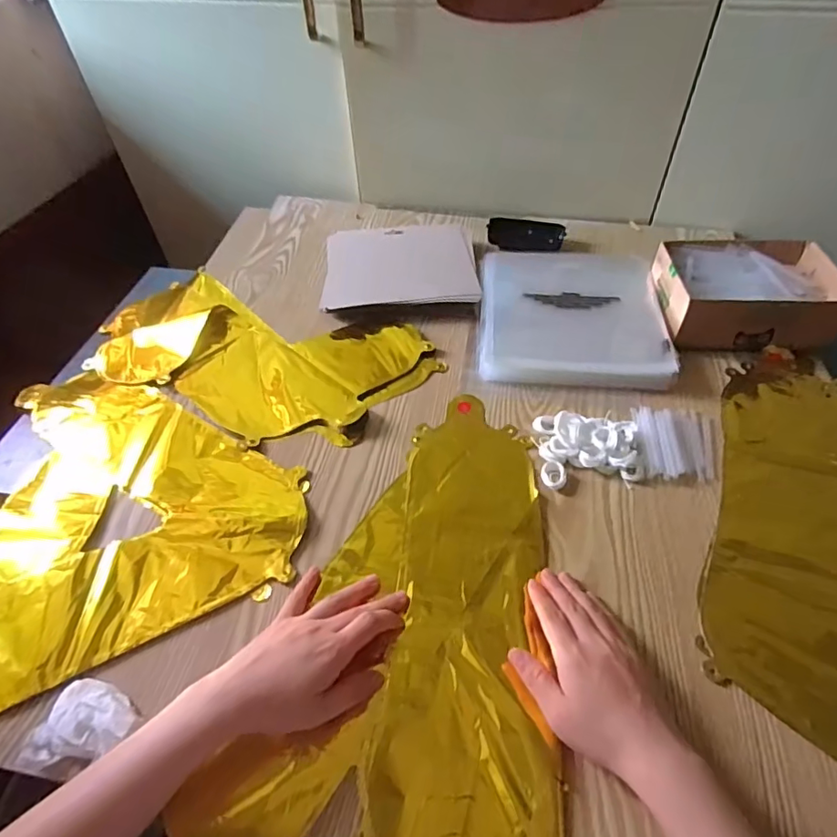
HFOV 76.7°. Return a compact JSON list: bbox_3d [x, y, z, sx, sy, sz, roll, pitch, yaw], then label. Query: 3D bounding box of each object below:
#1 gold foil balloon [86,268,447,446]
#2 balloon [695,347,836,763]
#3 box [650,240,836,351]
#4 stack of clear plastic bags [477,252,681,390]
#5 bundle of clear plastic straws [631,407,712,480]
[{"bbox_3d":[-0.206,-0.083,0.633,0.417,0.013,0.208,19,53,17],"label":"gold foil balloon"},{"bbox_3d":[0.368,0.094,0.459,0.203,0.017,0.413,17,52,16],"label":"balloon"},{"bbox_3d":[0.384,-0.153,0.630,0.195,0.065,0.149,-1,49,2],"label":"box"},{"bbox_3d":[0.188,-0.136,0.663,0.216,0.030,0.243,3,50,5],"label":"stack of clear plastic bags"},{"bbox_3d":[0.261,0.023,0.530,0.080,0.013,0.087,2,50,4],"label":"bundle of clear plastic straws"}]

